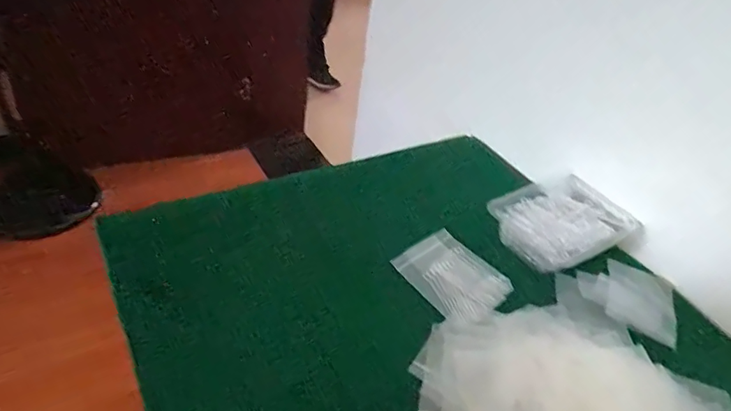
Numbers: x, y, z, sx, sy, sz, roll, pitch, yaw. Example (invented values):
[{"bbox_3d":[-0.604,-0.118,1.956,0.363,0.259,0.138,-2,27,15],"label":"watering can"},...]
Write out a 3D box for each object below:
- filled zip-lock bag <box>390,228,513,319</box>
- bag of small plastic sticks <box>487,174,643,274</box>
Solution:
[{"bbox_3d":[0.109,0.085,0.595,0.111,0.013,0.120,-26,50,-36],"label":"filled zip-lock bag"},{"bbox_3d":[0.268,0.026,0.657,0.178,0.040,0.133,-16,45,-28],"label":"bag of small plastic sticks"}]

